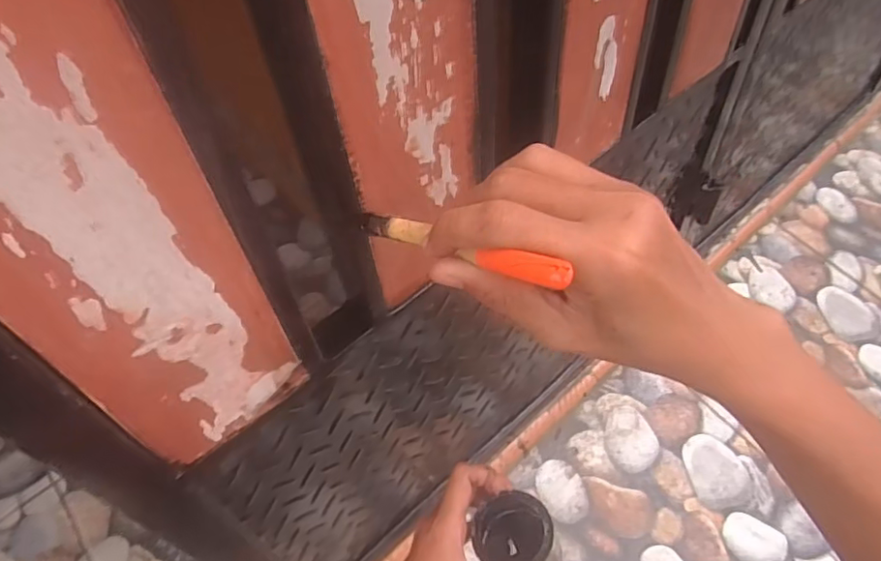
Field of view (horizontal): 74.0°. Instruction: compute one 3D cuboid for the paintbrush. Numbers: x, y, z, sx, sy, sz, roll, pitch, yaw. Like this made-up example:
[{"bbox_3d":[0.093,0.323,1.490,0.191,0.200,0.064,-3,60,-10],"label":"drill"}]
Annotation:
[{"bbox_3d":[0.001,-0.015,0.238,0.013,0.011,0.124,-36,31,-22],"label":"paintbrush"}]

